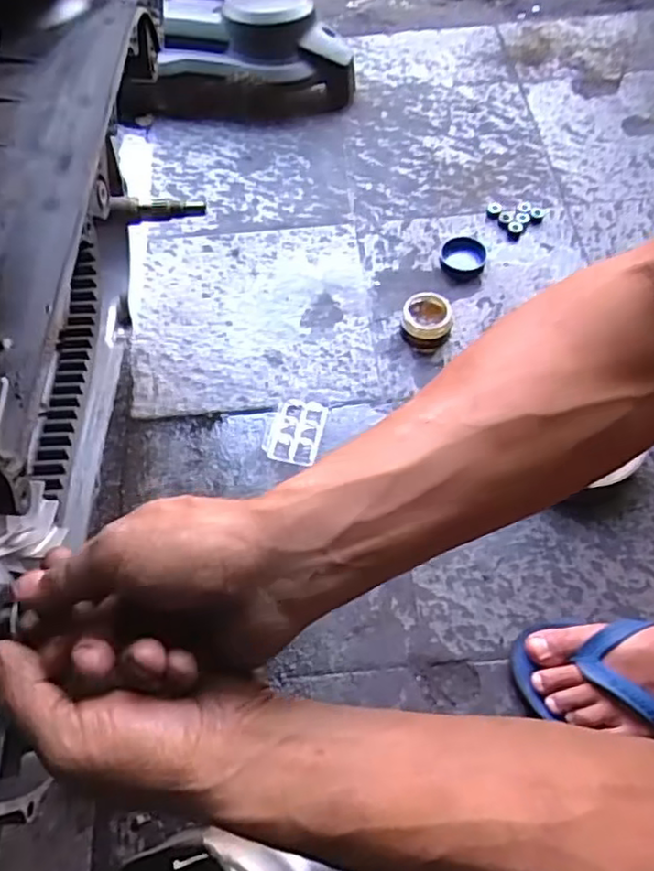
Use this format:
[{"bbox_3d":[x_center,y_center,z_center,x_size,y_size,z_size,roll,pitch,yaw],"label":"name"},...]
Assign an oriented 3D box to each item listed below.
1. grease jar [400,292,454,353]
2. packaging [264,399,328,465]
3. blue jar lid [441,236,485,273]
[{"bbox_3d":[0.122,-0.141,0.799,0.059,0.037,0.065,7,61,6],"label":"grease jar"},{"bbox_3d":[-0.036,-0.007,0.746,0.061,0.012,0.081,13,62,9],"label":"packaging"},{"bbox_3d":[0.180,-0.239,0.866,0.056,0.015,0.051,4,61,4],"label":"blue jar lid"}]

